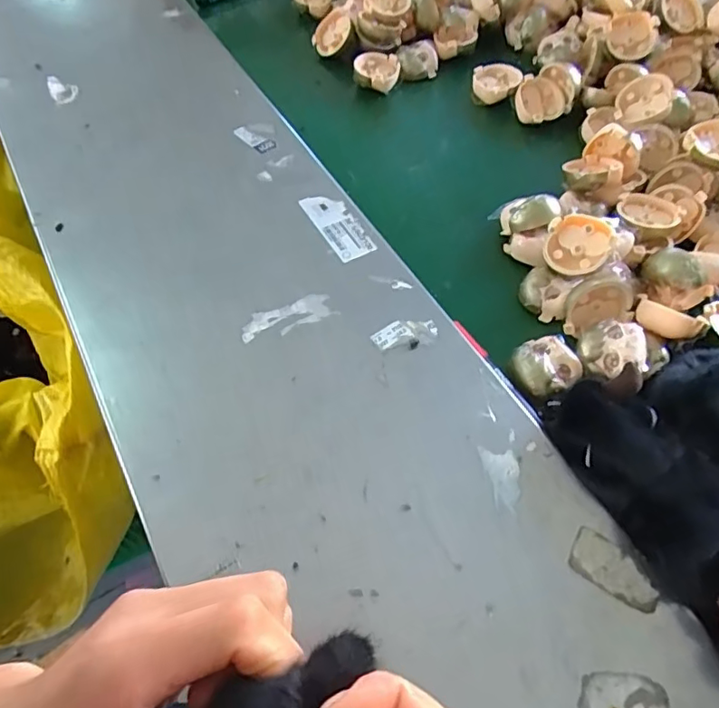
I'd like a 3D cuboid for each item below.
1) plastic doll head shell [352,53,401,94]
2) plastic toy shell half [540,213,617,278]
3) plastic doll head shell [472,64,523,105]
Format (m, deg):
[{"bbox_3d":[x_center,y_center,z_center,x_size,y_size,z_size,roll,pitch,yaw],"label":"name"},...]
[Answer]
[{"bbox_3d":[0.018,-0.299,0.581,0.048,0.025,0.051,1,58,2],"label":"plastic doll head shell"},{"bbox_3d":[0.167,-0.084,0.416,0.049,0.020,0.049,-4,81,25],"label":"plastic toy shell half"},{"bbox_3d":[0.143,-0.284,0.573,0.046,0.028,0.039,1,58,2],"label":"plastic doll head shell"}]

